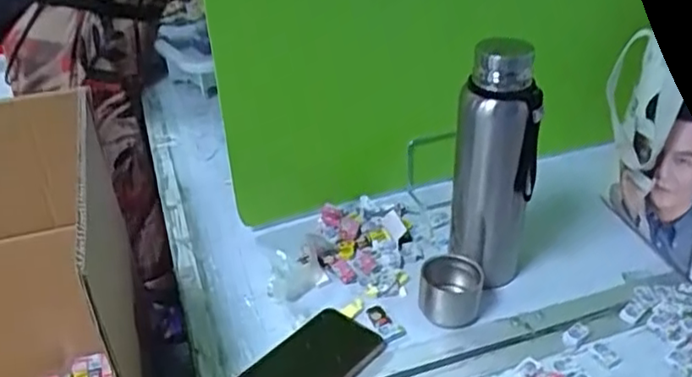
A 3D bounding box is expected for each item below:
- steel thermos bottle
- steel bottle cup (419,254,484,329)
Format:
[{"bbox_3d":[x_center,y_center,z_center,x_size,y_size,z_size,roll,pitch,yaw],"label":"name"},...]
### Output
[{"bbox_3d":[0.149,-0.018,0.664,0.072,0.261,0.055,-1,33,4],"label":"steel thermos bottle"},{"bbox_3d":[0.108,0.106,0.678,0.062,0.052,0.057,-2,33,1],"label":"steel bottle cup"}]

